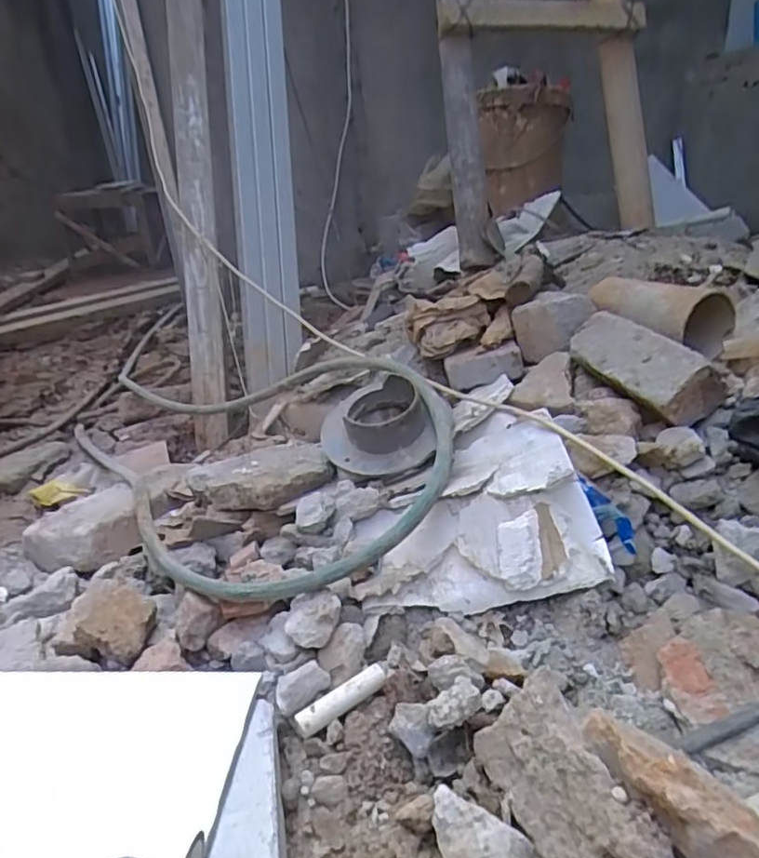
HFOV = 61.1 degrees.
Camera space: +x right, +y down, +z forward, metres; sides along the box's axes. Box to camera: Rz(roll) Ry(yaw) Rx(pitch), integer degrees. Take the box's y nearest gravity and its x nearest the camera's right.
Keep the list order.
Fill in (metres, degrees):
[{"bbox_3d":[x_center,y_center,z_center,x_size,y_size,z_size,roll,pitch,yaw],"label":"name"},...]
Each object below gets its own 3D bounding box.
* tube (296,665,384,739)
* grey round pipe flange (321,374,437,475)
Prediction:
[{"bbox_3d":[-0.035,0.254,0.606,0.092,0.016,0.020,-21,28,-29],"label":"tube"},{"bbox_3d":[-0.007,-0.006,0.862,0.144,0.085,0.147,-8,25,-4],"label":"grey round pipe flange"}]

